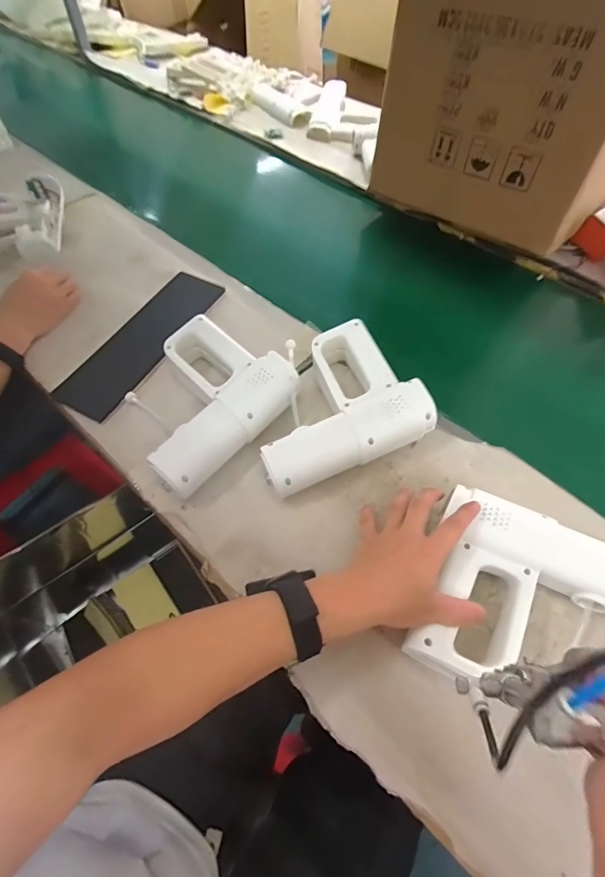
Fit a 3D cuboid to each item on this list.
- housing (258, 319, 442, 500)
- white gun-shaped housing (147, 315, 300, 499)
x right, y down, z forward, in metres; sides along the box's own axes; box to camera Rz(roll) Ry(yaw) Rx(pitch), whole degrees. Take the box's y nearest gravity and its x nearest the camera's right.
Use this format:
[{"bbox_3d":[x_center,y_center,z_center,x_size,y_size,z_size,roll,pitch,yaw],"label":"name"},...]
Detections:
[{"bbox_3d":[0.033,-0.045,0.518,0.207,0.065,0.185,-20,59,-11],"label":"housing"},{"bbox_3d":[-0.134,-0.054,0.526,0.183,0.060,0.203,39,66,22],"label":"white gun-shaped housing"}]

